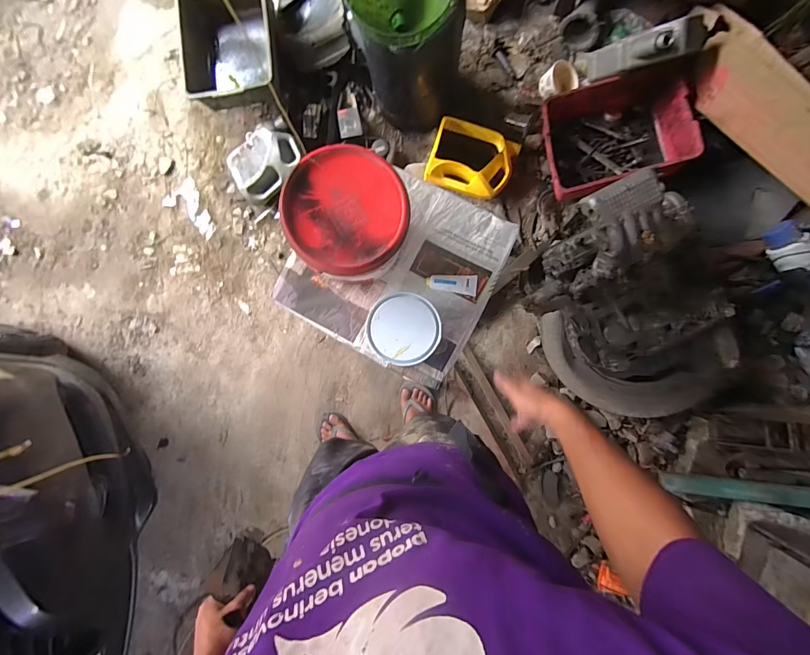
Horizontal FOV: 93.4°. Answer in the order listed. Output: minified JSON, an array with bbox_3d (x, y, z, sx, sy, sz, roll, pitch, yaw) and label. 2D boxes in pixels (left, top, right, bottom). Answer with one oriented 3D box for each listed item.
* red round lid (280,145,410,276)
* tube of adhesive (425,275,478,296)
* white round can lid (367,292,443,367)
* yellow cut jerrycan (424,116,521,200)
[{"bbox_3d":[-0.084,-0.166,0.544,0.171,0.036,0.174,0,88,2],"label":"red round lid"},{"bbox_3d":[0.087,-0.081,0.709,0.094,0.014,0.036,3,88,2],"label":"tube of adhesive"},{"bbox_3d":[-0.002,0.001,0.633,0.119,0.017,0.116,0,88,2],"label":"white round can lid"},{"bbox_3d":[0.245,-0.608,1.389,0.299,0.117,0.240,17,88,2],"label":"yellow cut jerrycan"}]

